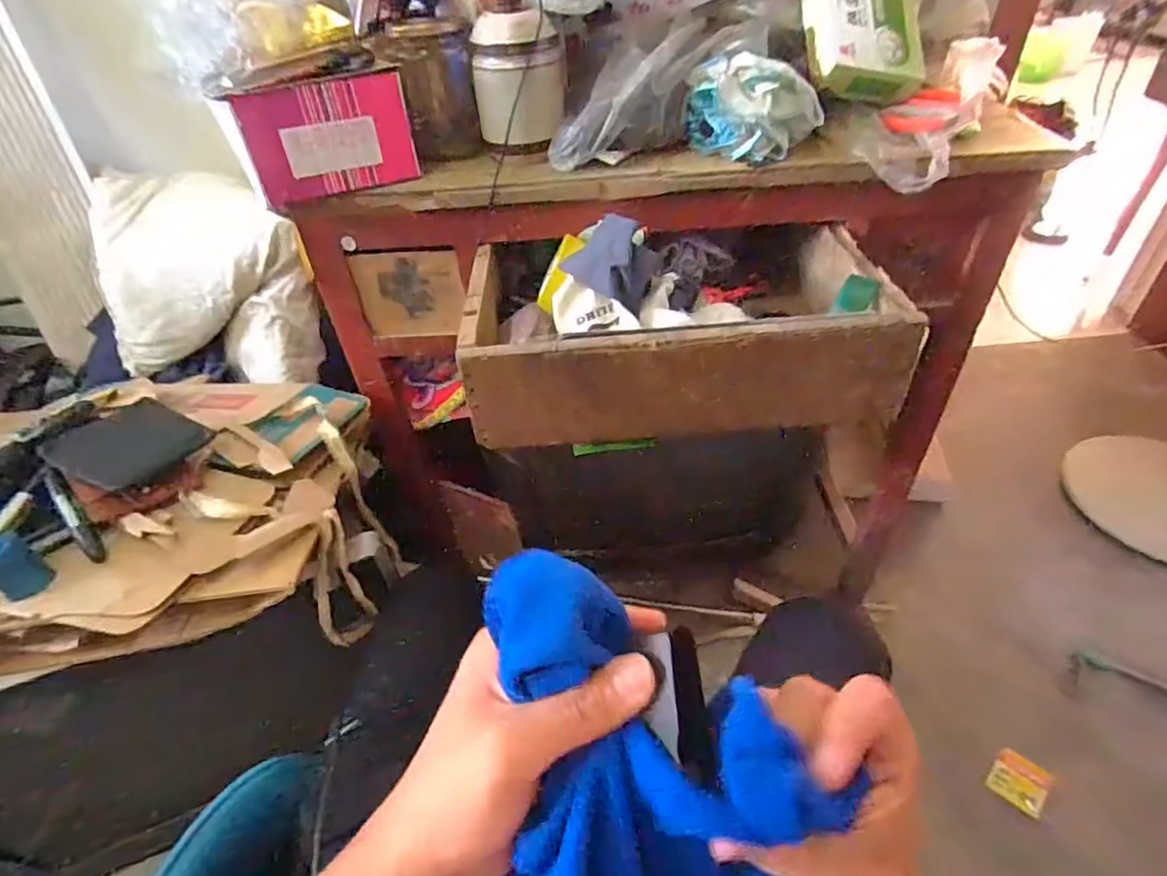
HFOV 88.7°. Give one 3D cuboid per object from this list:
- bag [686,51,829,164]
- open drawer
[{"bbox_3d":[0.175,-0.347,0.621,0.083,0.088,0.108,-28,46,-24],"label":"bag"},{"bbox_3d":[0.094,-0.111,0.629,0.410,0.118,0.202,-4,41,2],"label":"open drawer"}]

